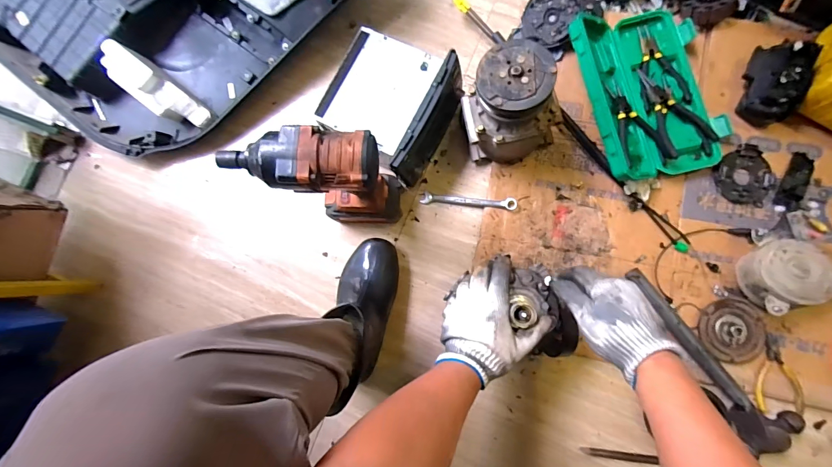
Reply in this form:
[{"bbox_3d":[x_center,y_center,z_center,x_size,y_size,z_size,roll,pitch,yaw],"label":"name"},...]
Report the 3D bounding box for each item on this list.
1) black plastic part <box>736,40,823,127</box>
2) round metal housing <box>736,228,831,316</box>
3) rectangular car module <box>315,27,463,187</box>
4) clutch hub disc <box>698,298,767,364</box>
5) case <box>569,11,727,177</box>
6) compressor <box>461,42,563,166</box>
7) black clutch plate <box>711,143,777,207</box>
[{"bbox_3d":[0.579,-0.243,0.595,0.072,0.081,0.117,12,86,7],"label":"black plastic part"},{"bbox_3d":[0.566,0.054,0.569,0.097,0.076,0.117,-6,86,3],"label":"round metal housing"},{"bbox_3d":[-0.046,-0.216,0.623,0.188,0.102,0.192,28,86,7],"label":"rectangular car module"},{"bbox_3d":[0.507,0.156,0.590,0.097,0.023,0.097,-1,83,5],"label":"clutch hub disc"},{"bbox_3d":[0.386,-0.239,0.616,0.217,0.071,0.291,-11,82,3],"label":"case"},{"bbox_3d":[0.141,-0.186,0.575,0.121,0.186,0.126,-1,83,5],"label":"compressor"},{"bbox_3d":[0.550,-0.093,0.616,0.088,0.013,0.100,-21,82,2],"label":"black clutch plate"}]

